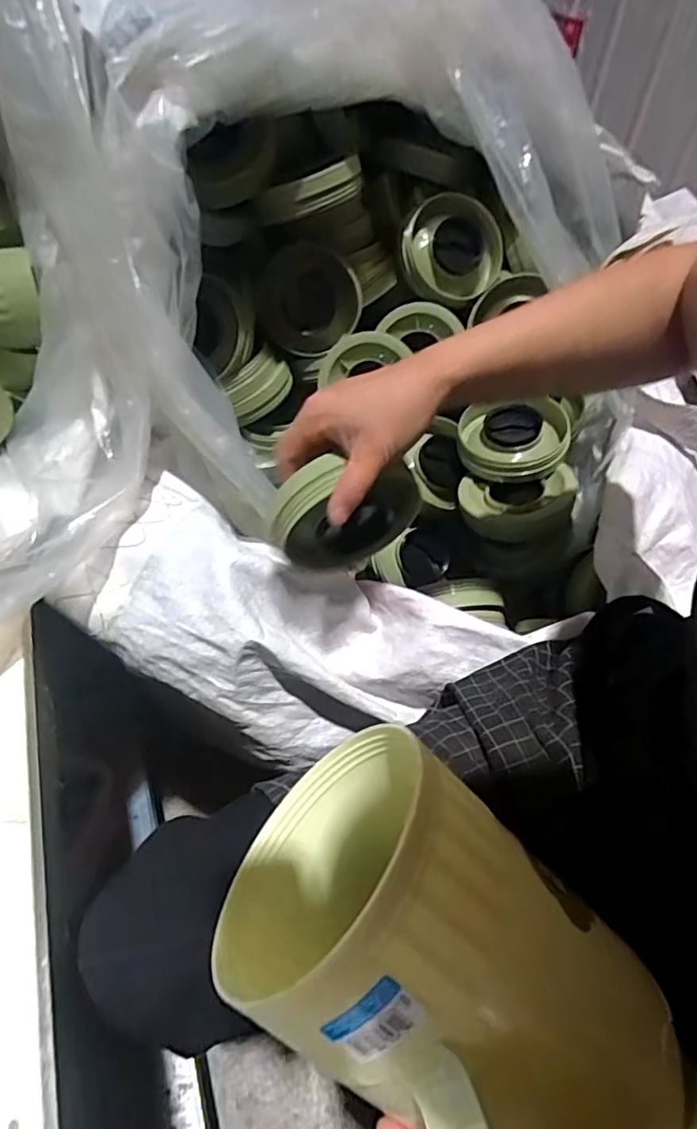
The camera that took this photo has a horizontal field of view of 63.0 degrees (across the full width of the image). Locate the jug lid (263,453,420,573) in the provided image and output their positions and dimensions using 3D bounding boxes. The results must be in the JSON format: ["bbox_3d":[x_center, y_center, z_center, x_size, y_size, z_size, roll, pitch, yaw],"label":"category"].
[{"bbox_3d":[-0.001,-0.040,0.478,0.128,0.114,0.032,-9,52,-9],"label":"jug lid"}]

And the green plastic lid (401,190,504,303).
[{"bbox_3d":[0.137,-0.415,0.739,0.128,0.033,0.125,0,97,-4],"label":"green plastic lid"}]

